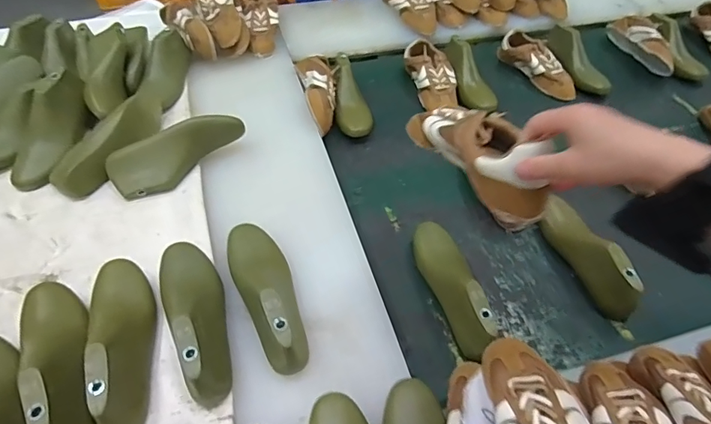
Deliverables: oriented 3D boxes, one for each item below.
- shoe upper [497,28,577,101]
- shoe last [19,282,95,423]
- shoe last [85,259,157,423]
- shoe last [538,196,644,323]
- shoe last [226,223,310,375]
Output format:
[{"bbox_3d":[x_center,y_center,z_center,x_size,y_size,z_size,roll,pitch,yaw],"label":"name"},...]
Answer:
[{"bbox_3d":[0.444,-0.356,1.077,0.083,0.067,0.224,-22,55,-18],"label":"shoe upper"},{"bbox_3d":[-0.363,0.169,0.545,0.074,0.089,0.239,-28,57,-22],"label":"shoe last"},{"bbox_3d":[-0.291,0.148,0.563,0.076,0.087,0.232,-18,54,-16],"label":"shoe last"},{"bbox_3d":[0.372,0.057,0.725,0.063,0.083,0.233,-9,52,-9],"label":"shoe last"},{"bbox_3d":[-0.120,0.102,0.609,0.077,0.088,0.232,-18,54,-16],"label":"shoe last"}]

